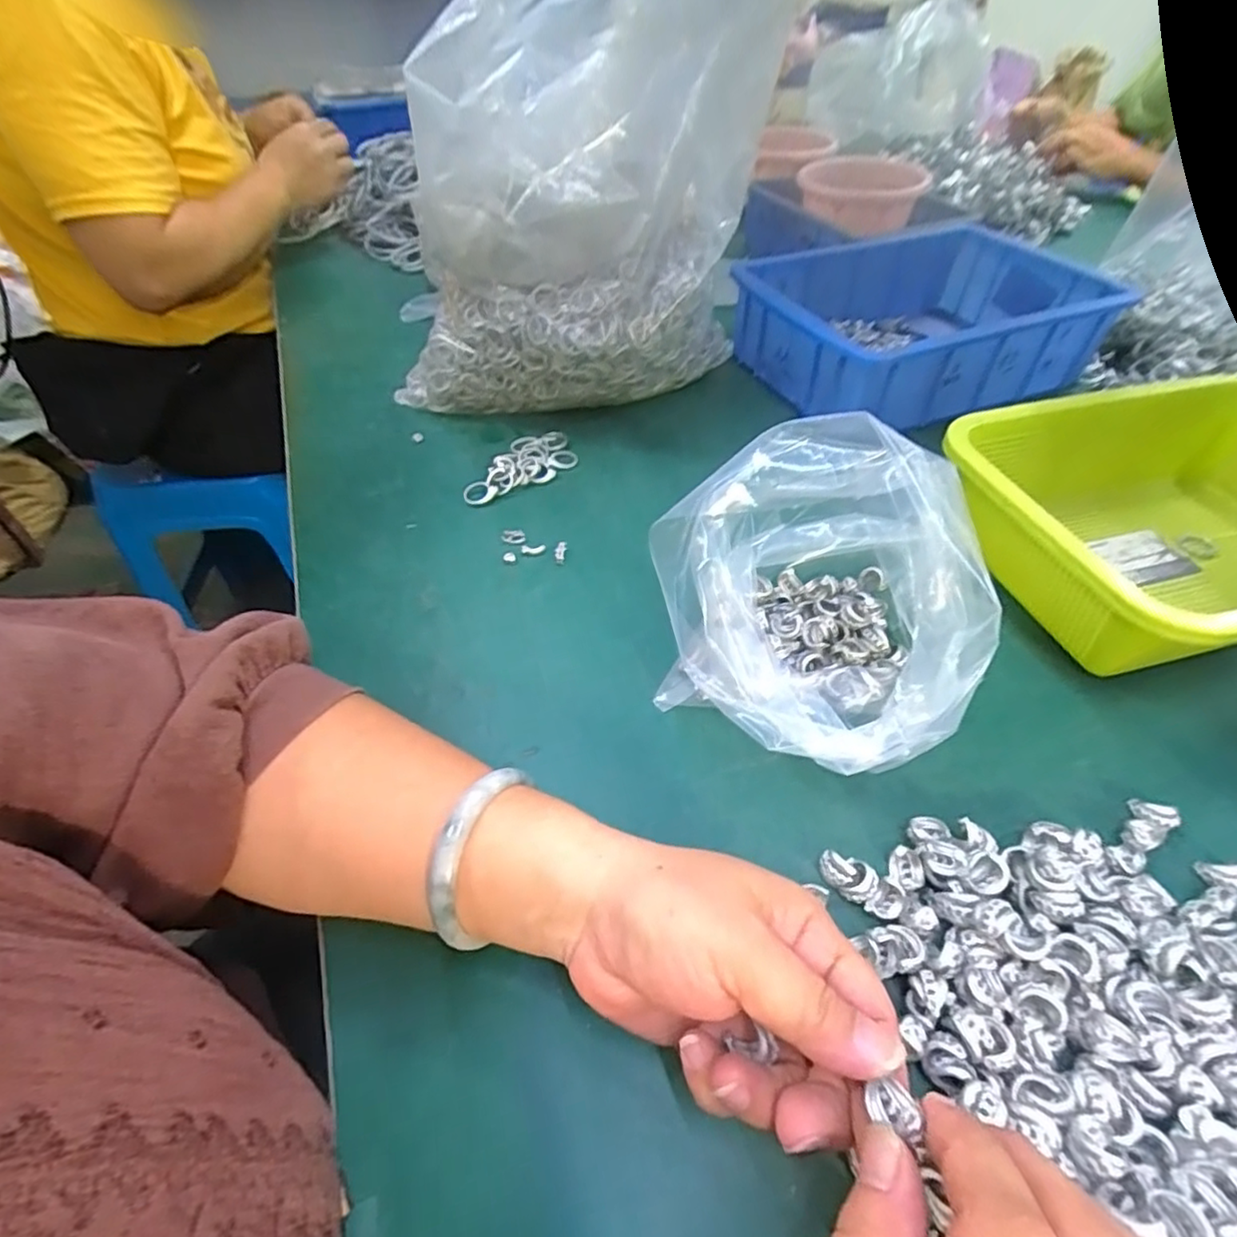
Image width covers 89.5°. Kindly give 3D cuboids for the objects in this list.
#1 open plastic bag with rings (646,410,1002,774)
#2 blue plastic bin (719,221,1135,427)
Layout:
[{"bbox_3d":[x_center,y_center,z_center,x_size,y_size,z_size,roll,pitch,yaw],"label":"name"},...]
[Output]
[{"bbox_3d":[0.090,-0.013,0.311,0.143,0.137,0.158,2,48,3],"label":"open plastic bag with rings"},{"bbox_3d":[0.272,-0.275,0.578,0.283,0.076,0.202,-17,50,-14],"label":"blue plastic bin"}]

